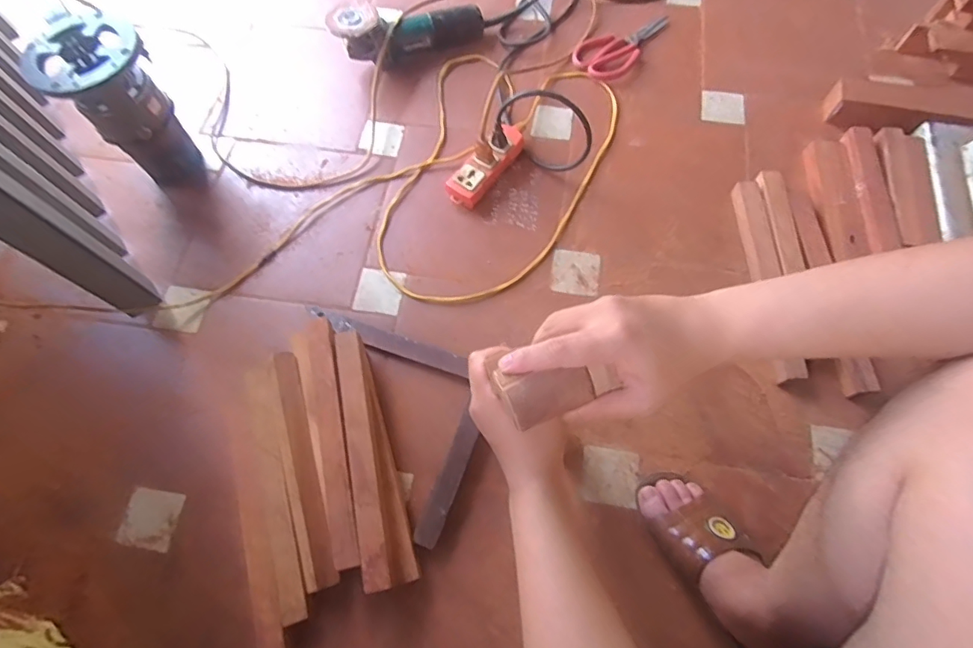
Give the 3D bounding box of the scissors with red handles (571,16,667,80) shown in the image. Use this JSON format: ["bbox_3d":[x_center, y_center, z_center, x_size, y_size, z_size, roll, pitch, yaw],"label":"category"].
[{"bbox_3d":[0.269,-0.550,0.992,0.226,0.016,0.111,-42,71,-16],"label":"scissors with red handles"}]

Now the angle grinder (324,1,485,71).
[{"bbox_3d":[-0.142,-0.546,0.971,0.287,0.107,0.087,-12,66,-4],"label":"angle grinder"}]

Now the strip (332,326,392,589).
[{"bbox_3d":[-0.161,0.162,0.661,0.037,0.011,0.328,-5,67,-20],"label":"strip"}]

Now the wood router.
[{"bbox_3d":[-0.571,-0.336,0.819,0.168,0.238,0.138,35,73,14],"label":"wood router"}]

